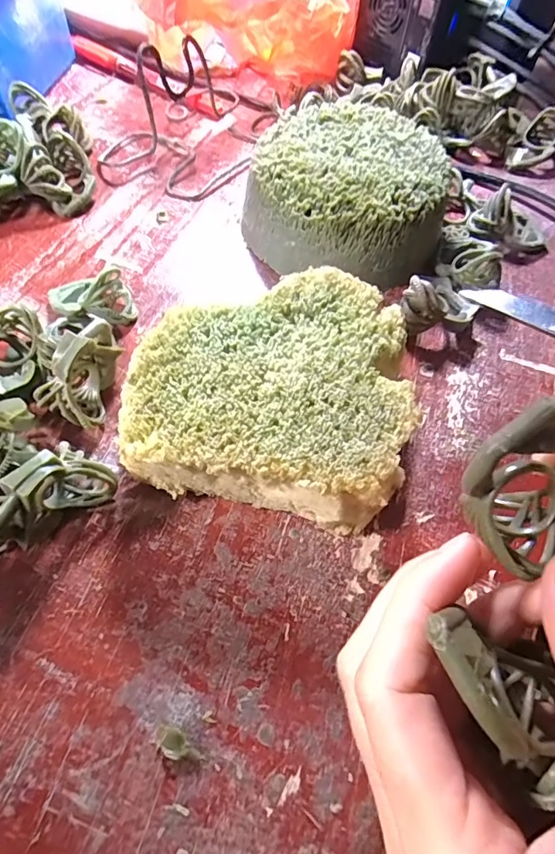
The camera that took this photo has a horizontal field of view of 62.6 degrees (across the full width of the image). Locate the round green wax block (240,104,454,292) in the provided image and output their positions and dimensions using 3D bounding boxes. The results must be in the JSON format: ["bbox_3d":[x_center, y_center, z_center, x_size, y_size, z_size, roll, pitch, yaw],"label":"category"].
[{"bbox_3d":[0.035,-0.128,0.249,0.100,0.045,0.096,5,62,-2],"label":"round green wax block"}]

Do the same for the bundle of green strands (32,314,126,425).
[{"bbox_3d":[-0.081,-0.022,0.191,0.018,0.035,0.040,12,62,2],"label":"bundle of green strands"}]

